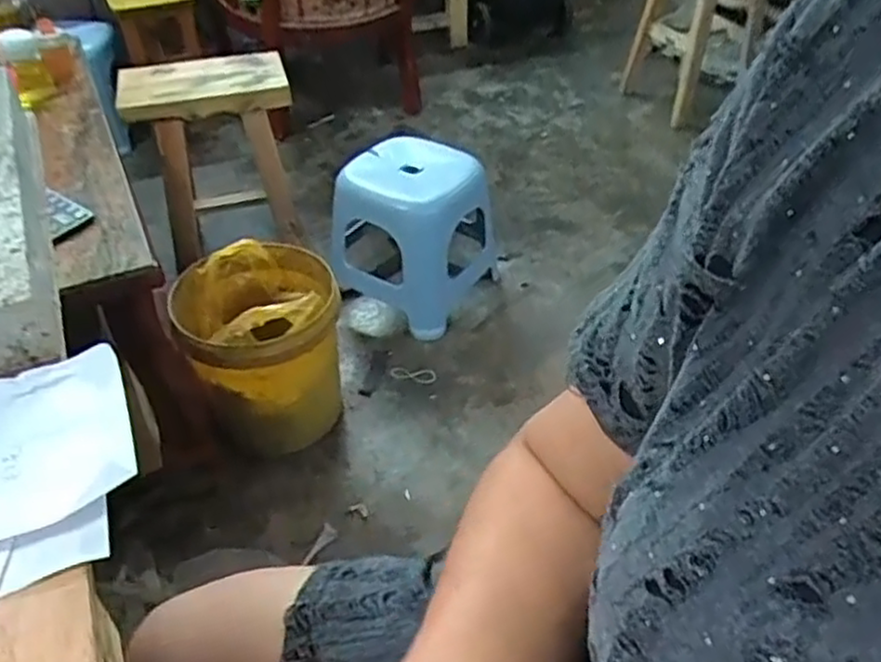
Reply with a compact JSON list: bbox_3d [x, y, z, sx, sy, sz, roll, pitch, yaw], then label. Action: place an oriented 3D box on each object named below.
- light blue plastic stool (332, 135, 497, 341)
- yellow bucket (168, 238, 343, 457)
[{"bbox_3d":[-0.041,-0.220,1.547,0.287,0.309,0.286,31,50,29],"label":"light blue plastic stool"},{"bbox_3d":[-0.305,0.035,1.268,0.245,0.300,0.253,0,42,0],"label":"yellow bucket"}]

